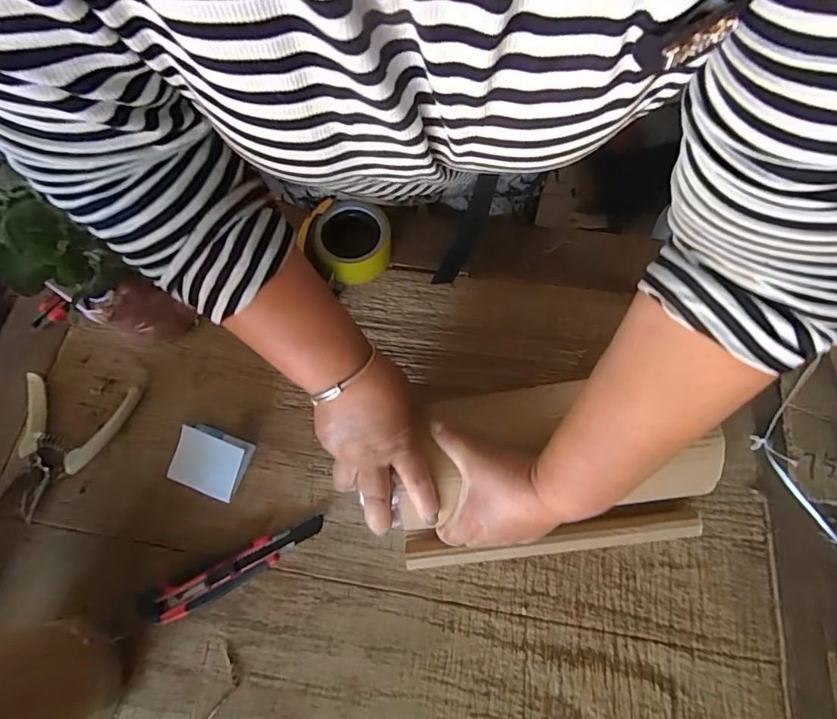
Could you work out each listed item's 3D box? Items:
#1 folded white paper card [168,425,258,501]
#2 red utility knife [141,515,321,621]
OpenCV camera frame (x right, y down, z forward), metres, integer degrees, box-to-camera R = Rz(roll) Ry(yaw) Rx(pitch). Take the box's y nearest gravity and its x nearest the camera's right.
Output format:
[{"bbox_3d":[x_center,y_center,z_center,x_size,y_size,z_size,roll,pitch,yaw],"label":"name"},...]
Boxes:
[{"bbox_3d":[-0.226,0.110,0.508,0.075,0.025,0.064,17,71,8],"label":"folded white paper card"},{"bbox_3d":[-0.188,0.213,0.472,0.191,0.019,0.035,-23,70,-7],"label":"red utility knife"}]

